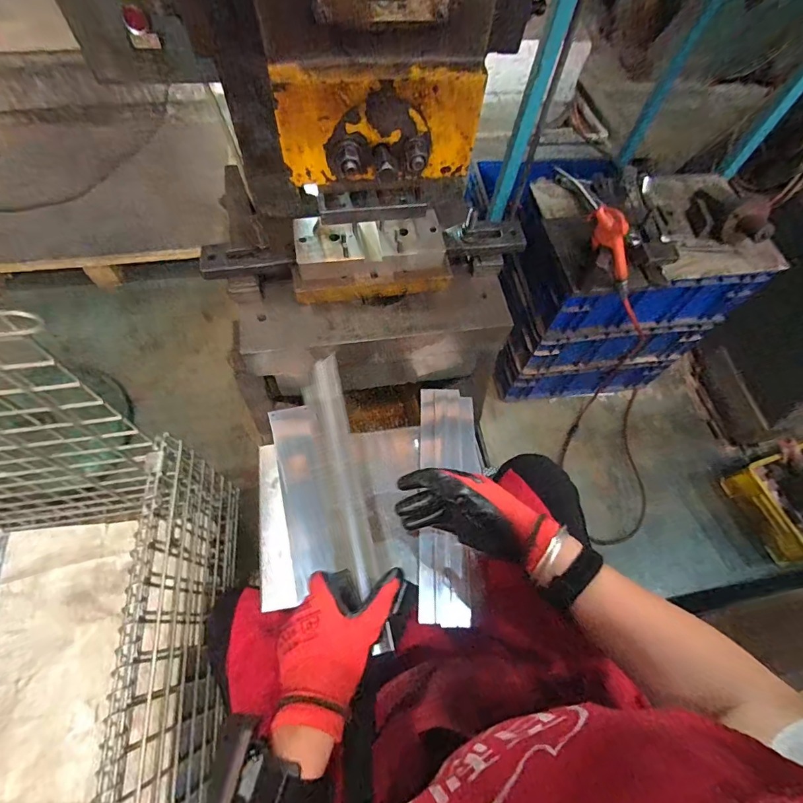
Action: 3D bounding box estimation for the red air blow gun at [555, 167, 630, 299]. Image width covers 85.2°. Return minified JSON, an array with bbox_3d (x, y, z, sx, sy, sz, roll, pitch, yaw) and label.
[{"bbox_3d":[0.365,-0.300,0.774,0.034,0.059,0.268,-48,116,-23],"label":"red air blow gun"}]

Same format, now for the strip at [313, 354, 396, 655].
[{"bbox_3d":[-0.057,0.090,0.472,0.025,0.022,0.326,-10,64,-8],"label":"strip"}]

